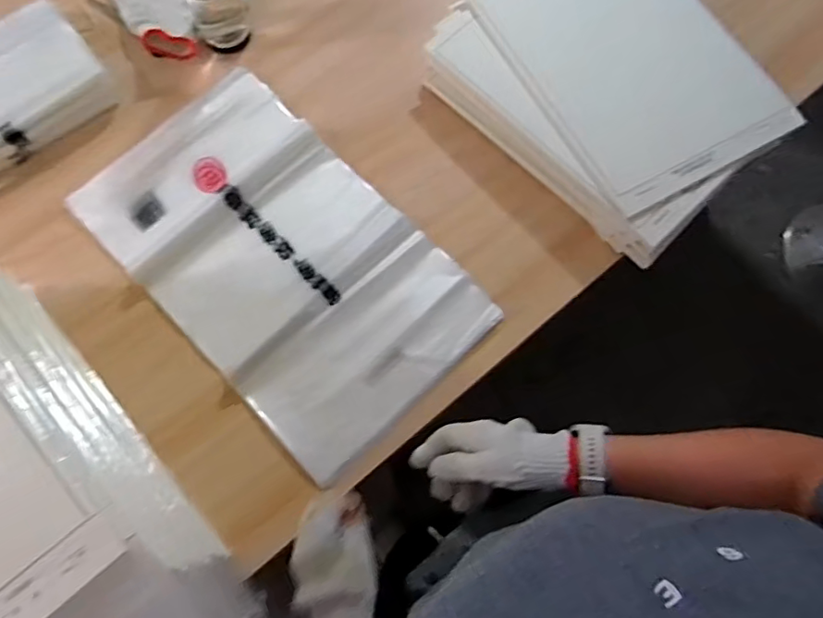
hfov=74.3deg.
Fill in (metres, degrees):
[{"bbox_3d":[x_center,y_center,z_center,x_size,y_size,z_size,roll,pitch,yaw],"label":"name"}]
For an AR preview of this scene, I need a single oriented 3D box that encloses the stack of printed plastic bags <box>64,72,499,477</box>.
[{"bbox_3d":[-0.159,-0.068,0.656,0.281,0.014,0.483,-43,79,-13],"label":"stack of printed plastic bags"}]

